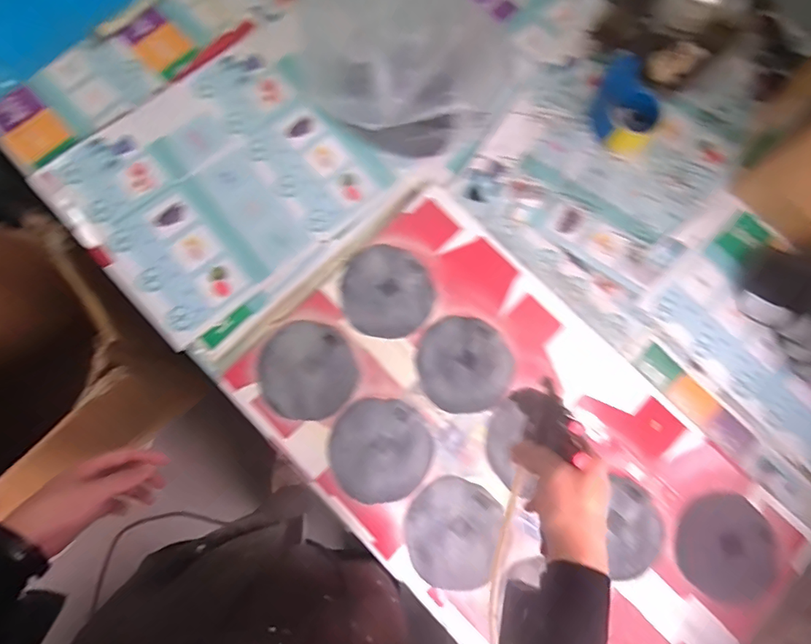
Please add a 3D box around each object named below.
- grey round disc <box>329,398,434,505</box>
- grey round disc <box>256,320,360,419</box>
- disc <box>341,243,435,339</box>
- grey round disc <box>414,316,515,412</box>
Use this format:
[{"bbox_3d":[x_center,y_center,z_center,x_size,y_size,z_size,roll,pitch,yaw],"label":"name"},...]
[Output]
[{"bbox_3d":[-0.034,0.185,0.699,0.139,0.011,0.141,0,75,-2],"label":"grey round disc"},{"bbox_3d":[-0.147,0.070,0.717,0.137,0.011,0.144,0,75,-2],"label":"grey round disc"},{"bbox_3d":[-0.031,-0.049,0.759,0.137,0.014,0.145,0,75,-2],"label":"disc"},{"bbox_3d":[0.091,0.062,0.741,0.139,0.014,0.142,0,75,-2],"label":"grey round disc"}]

